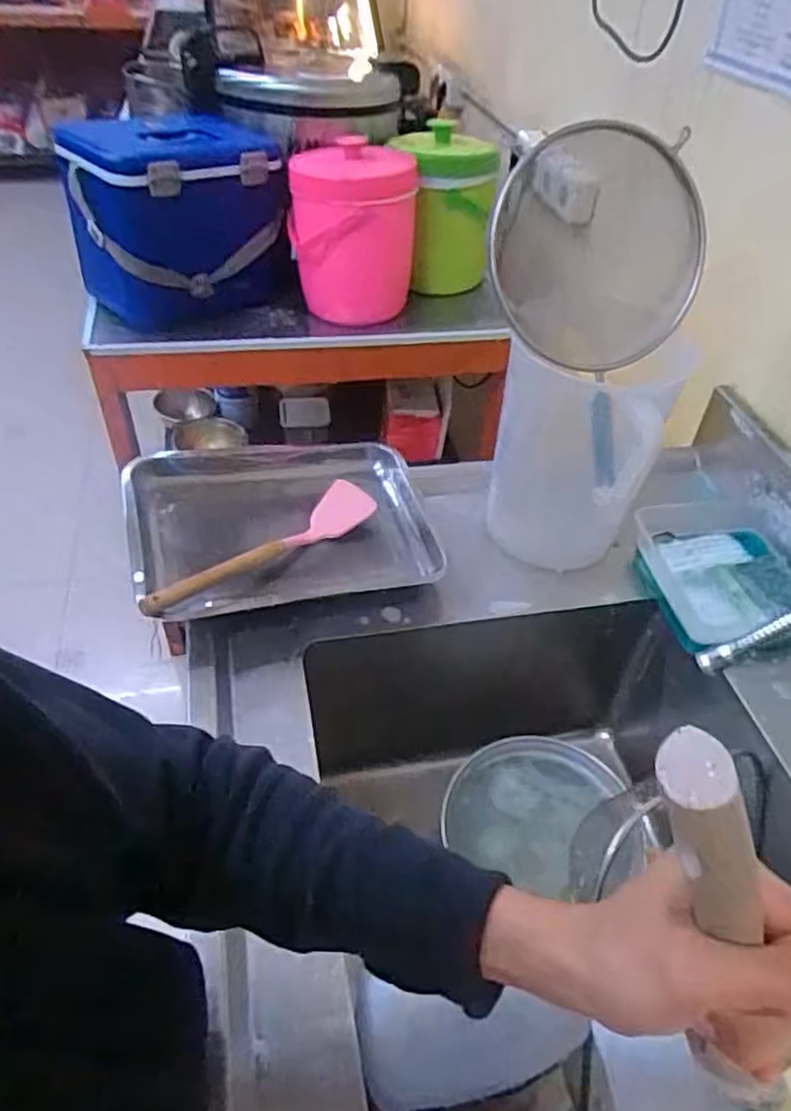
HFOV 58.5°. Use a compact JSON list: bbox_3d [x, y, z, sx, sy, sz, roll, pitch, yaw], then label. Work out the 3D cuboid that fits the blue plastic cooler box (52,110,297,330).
[{"bbox_3d":[-0.347,-0.545,1.153,0.336,0.255,0.175,-10,46,-14],"label":"blue plastic cooler box"}]

